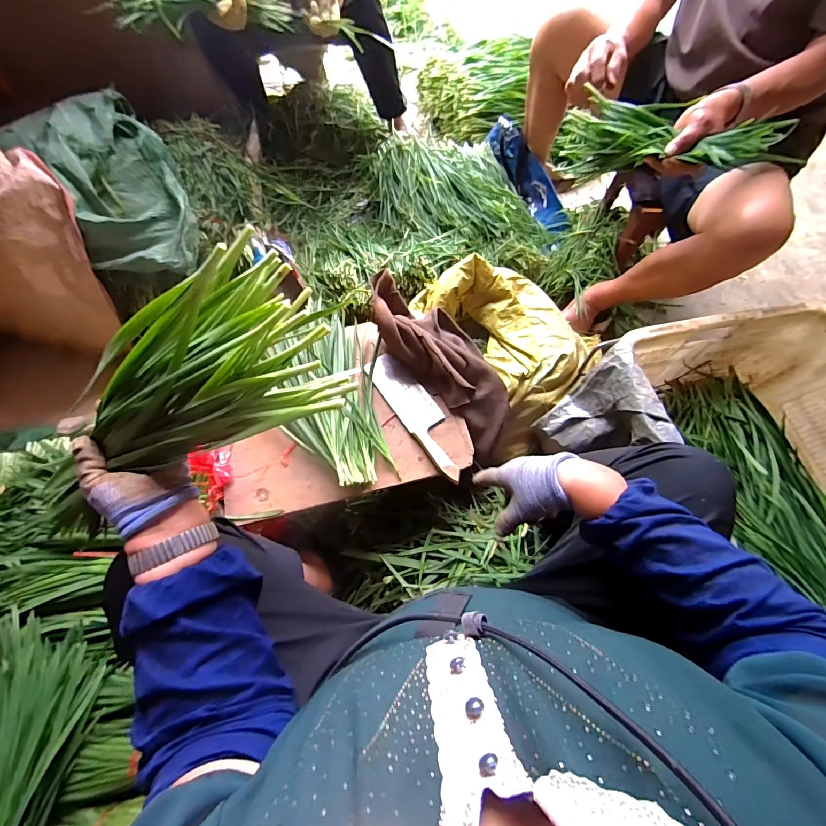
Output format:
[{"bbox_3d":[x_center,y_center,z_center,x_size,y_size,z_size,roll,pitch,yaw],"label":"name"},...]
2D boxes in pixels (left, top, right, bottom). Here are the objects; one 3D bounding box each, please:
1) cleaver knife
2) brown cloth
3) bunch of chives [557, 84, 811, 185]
[{"bbox_3d":[0.010,-0.005,0.707,0.073,0.022,0.281,-33,71,-13],"label":"cleaver knife"},{"bbox_3d":[0.064,-0.101,0.730,0.147,0.092,0.388,-42,94,-16],"label":"brown cloth"},{"bbox_3d":[0.423,-0.455,0.658,0.362,0.129,0.087,32,69,37],"label":"bunch of chives"}]

